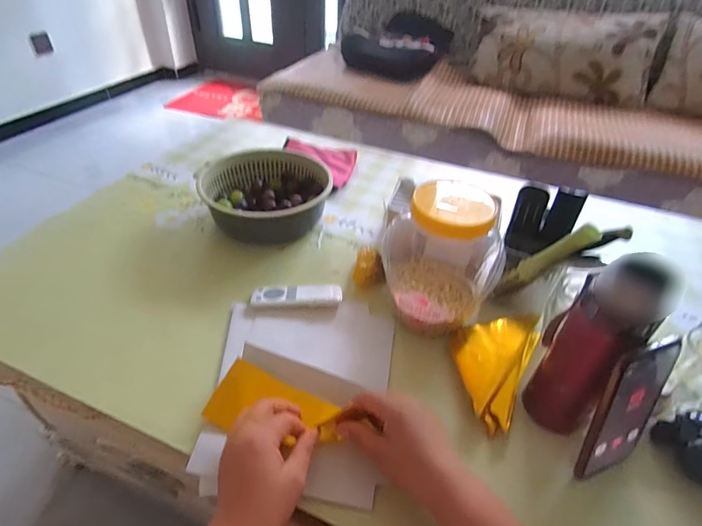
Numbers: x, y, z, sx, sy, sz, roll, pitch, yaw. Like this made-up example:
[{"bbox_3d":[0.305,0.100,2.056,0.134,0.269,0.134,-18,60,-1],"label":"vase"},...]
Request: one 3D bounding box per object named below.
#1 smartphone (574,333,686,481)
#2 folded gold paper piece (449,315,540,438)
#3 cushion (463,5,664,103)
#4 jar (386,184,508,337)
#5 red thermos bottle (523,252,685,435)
[{"bbox_3d":[0.262,0.142,0.383,0.079,0.157,0.008,-15,30,-12],"label":"smartphone"},{"bbox_3d":[0.174,0.123,0.516,0.095,0.031,0.176,24,45,21],"label":"folded gold paper piece"},{"bbox_3d":[0.804,-0.798,1.537,0.644,0.238,0.311,14,43,11],"label":"cushion"},{"bbox_3d":[0.120,-0.008,0.527,0.133,0.191,0.156,18,43,15],"label":"jar"},{"bbox_3d":[0.234,0.083,0.402,0.072,0.227,0.062,34,49,29],"label":"red thermos bottle"}]

